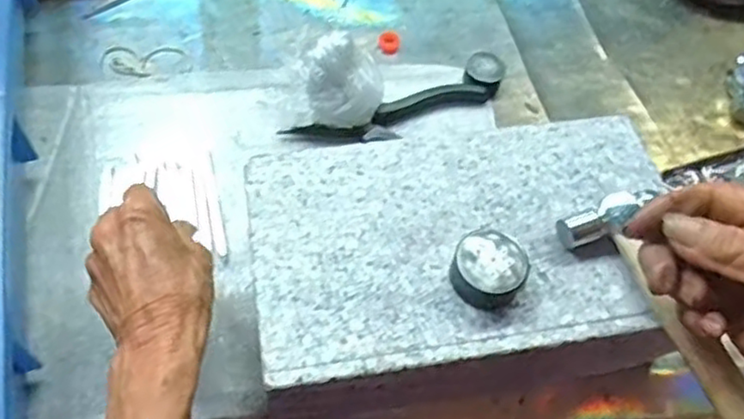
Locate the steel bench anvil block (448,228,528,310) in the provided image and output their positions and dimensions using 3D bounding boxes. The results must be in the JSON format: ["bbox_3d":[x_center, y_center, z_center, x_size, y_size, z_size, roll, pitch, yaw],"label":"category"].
[{"bbox_3d":[0.062,0.032,0.365,0.038,0.022,0.038,32,63,15],"label":"steel bench anvil block"}]

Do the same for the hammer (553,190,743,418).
[{"bbox_3d":[0.162,0.056,0.356,0.055,0.017,0.150,-22,64,-17],"label":"hammer"}]

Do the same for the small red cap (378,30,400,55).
[{"bbox_3d":[0.015,-0.138,0.564,0.017,0.007,0.023,11,57,2],"label":"small red cap"}]

